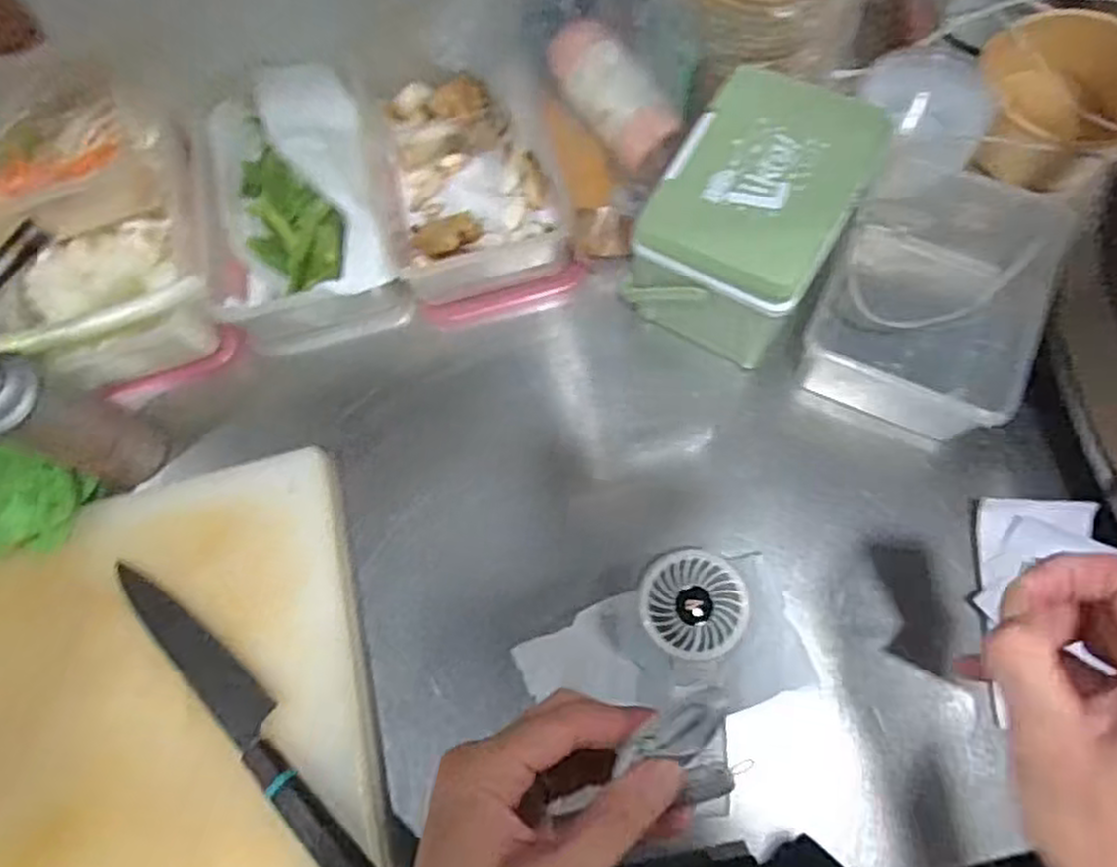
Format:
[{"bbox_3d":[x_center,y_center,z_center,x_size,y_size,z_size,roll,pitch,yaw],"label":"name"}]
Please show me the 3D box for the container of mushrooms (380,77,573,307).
[{"bbox_3d":[-0.080,-0.239,0.696,0.157,0.048,0.222,-8,75,-2],"label":"container of mushrooms"}]

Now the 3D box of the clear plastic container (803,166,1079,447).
[{"bbox_3d":[0.309,-0.120,0.623,0.154,0.113,0.222,25,77,10],"label":"clear plastic container"}]

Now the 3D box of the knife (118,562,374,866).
[{"bbox_3d":[-0.246,0.219,0.580,0.042,0.025,0.318,-43,79,-10],"label":"knife"}]

